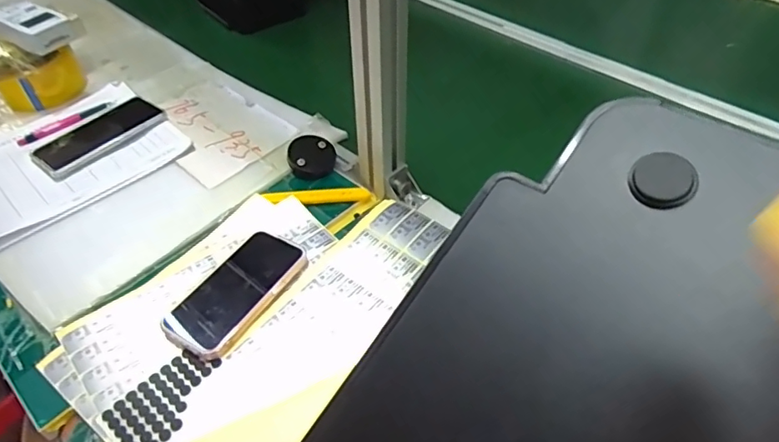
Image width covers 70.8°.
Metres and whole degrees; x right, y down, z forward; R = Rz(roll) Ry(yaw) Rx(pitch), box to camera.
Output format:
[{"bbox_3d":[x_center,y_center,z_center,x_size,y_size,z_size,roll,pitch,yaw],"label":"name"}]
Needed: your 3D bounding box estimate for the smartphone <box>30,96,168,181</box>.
[{"bbox_3d":[-0.387,-0.116,0.737,0.083,0.014,0.164,31,54,28],"label":"smartphone"}]

